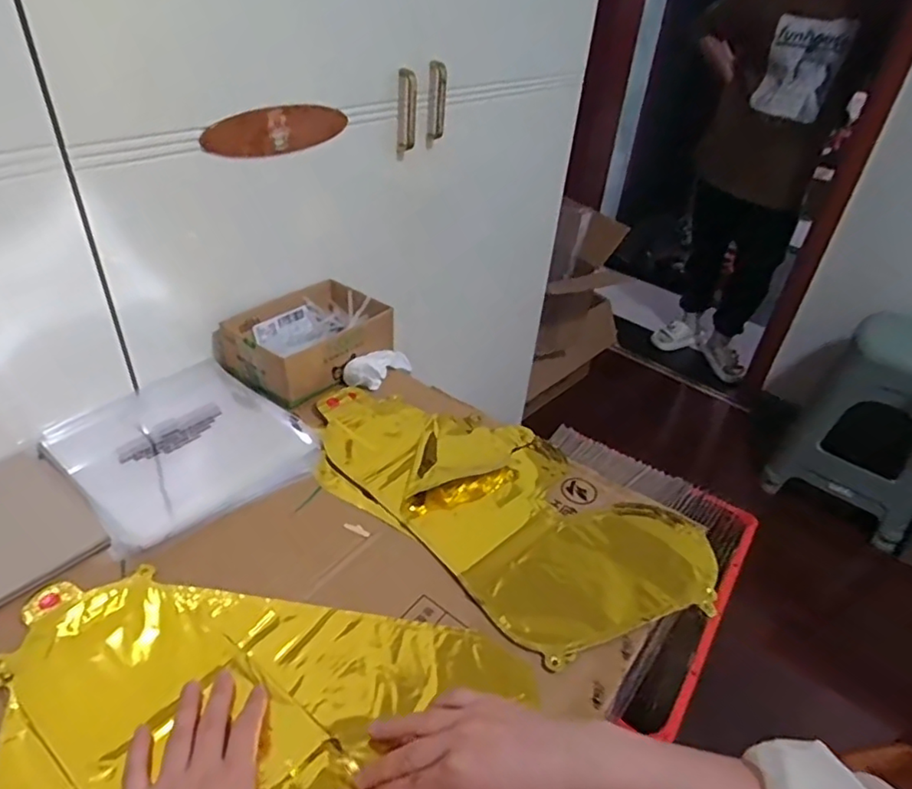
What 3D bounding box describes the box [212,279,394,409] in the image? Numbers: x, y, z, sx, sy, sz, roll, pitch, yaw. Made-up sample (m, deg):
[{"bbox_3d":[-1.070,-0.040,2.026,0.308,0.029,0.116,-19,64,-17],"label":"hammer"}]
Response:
[{"bbox_3d":[-0.195,-0.074,0.779,0.144,0.061,0.198,33,45,32],"label":"box"}]

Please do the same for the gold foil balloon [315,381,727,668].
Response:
[{"bbox_3d":[0.034,0.099,0.604,0.415,0.020,0.213,29,43,29],"label":"gold foil balloon"}]

